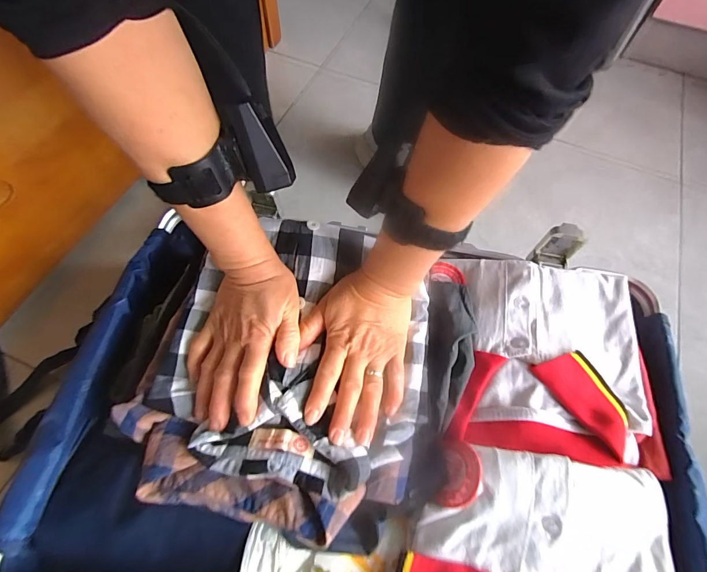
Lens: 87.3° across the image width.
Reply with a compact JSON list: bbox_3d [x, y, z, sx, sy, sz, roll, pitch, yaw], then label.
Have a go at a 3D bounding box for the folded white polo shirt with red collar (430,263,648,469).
[{"bbox_3d":[0.189,0.064,0.377,0.187,0.032,0.195,5,66,0],"label":"folded white polo shirt with red collar"}]

